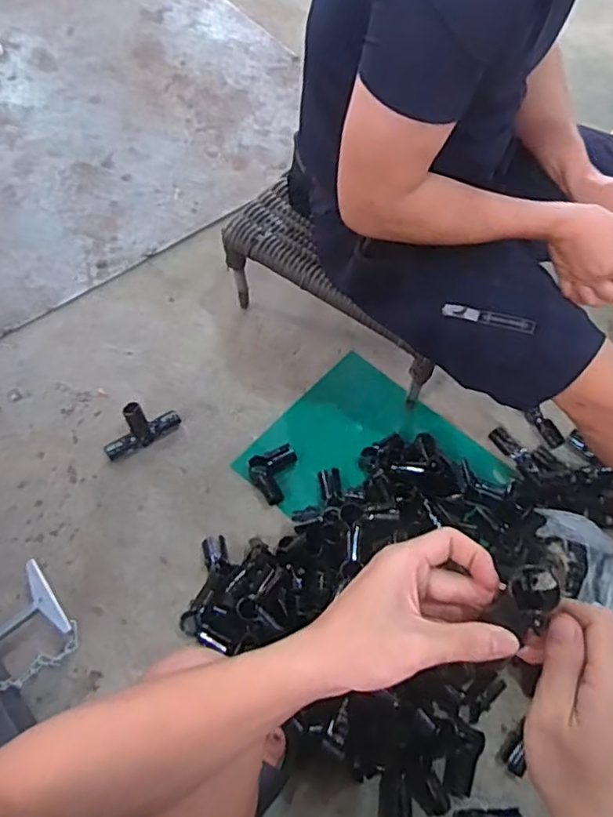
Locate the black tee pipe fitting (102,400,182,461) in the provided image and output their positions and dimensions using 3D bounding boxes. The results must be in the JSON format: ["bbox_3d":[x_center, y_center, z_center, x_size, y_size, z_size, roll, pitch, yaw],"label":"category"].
[{"bbox_3d":[-0.275,0.032,0.997,0.131,0.064,0.051,-37,70,-20],"label":"black tee pipe fitting"}]

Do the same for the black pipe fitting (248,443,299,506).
[{"bbox_3d":[-0.060,0.102,0.990,0.071,0.030,0.105,19,63,7],"label":"black pipe fitting"}]

